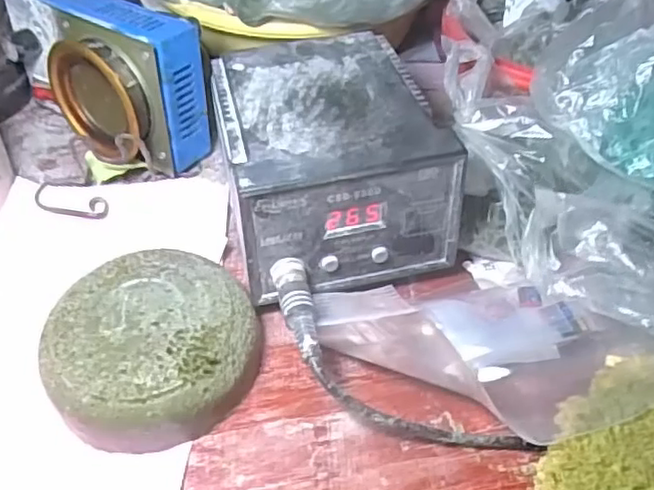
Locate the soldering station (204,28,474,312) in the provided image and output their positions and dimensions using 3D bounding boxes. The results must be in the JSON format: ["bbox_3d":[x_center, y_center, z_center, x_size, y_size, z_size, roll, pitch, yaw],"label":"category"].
[{"bbox_3d":[0.003,-0.058,0.374,0.121,0.076,0.139,-11,49,-8],"label":"soldering station"}]

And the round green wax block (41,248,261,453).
[{"bbox_3d":[-0.087,0.052,0.327,0.097,0.036,0.097,-1,49,1],"label":"round green wax block"}]

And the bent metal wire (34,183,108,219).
[{"bbox_3d":[-0.165,-0.027,0.411,0.049,0.005,0.021,15,51,5],"label":"bent metal wire"}]

